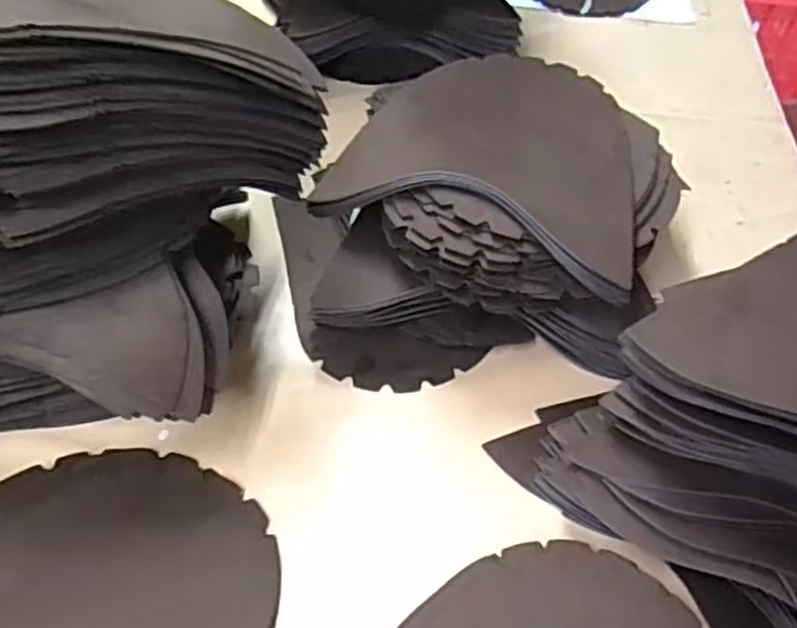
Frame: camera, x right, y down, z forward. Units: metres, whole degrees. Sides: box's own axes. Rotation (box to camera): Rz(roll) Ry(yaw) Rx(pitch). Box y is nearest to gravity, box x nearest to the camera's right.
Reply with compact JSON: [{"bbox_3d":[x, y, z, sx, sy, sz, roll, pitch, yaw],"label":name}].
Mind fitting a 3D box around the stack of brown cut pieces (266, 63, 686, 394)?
[{"bbox_3d":[0.064,-0.068,0.588,0.293,0.144,0.242,-9,50,-12],"label":"stack of brown cut pieces"}]

